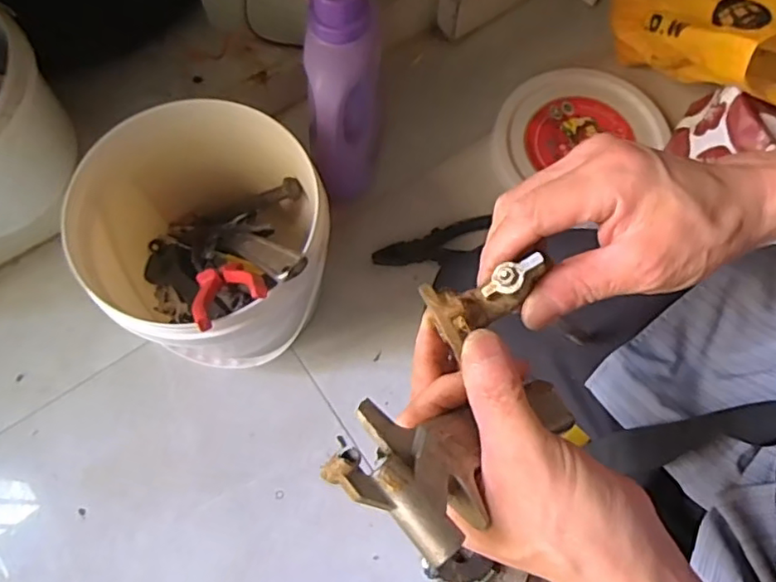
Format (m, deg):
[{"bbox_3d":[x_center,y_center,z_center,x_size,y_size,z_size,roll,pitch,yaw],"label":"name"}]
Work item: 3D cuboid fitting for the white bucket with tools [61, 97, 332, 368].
[{"bbox_3d":[-0.173,-0.046,0.631,0.228,0.242,0.214,0,71,0],"label":"white bucket with tools"}]

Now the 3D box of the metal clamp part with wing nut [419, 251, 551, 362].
[{"bbox_3d":[0.048,0.002,0.283,0.057,0.023,0.031,-25,73,0],"label":"metal clamp part with wing nut"}]

